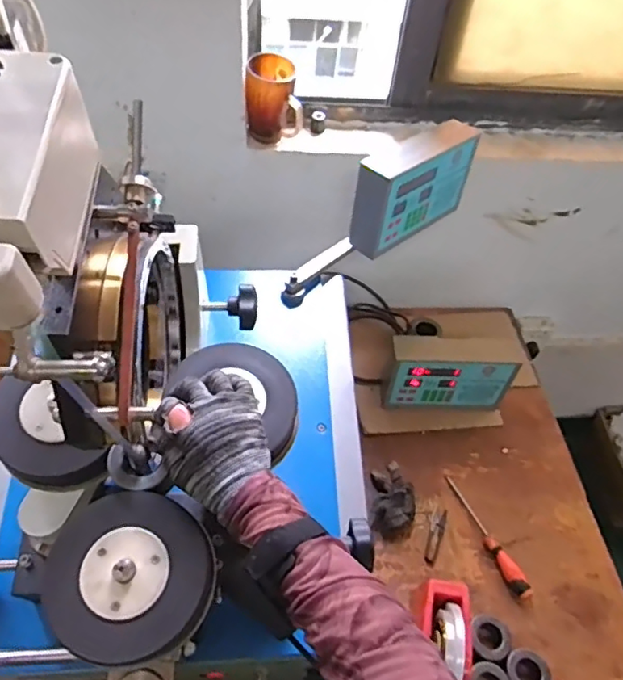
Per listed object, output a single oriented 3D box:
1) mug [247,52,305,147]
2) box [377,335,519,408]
[{"bbox_3d":[-0.060,-0.389,0.902,0.088,0.117,0.072,1,52,-5],"label":"mug"},{"bbox_3d":[0.251,0.063,1.021,0.222,0.155,0.067,3,52,-3],"label":"box"}]

